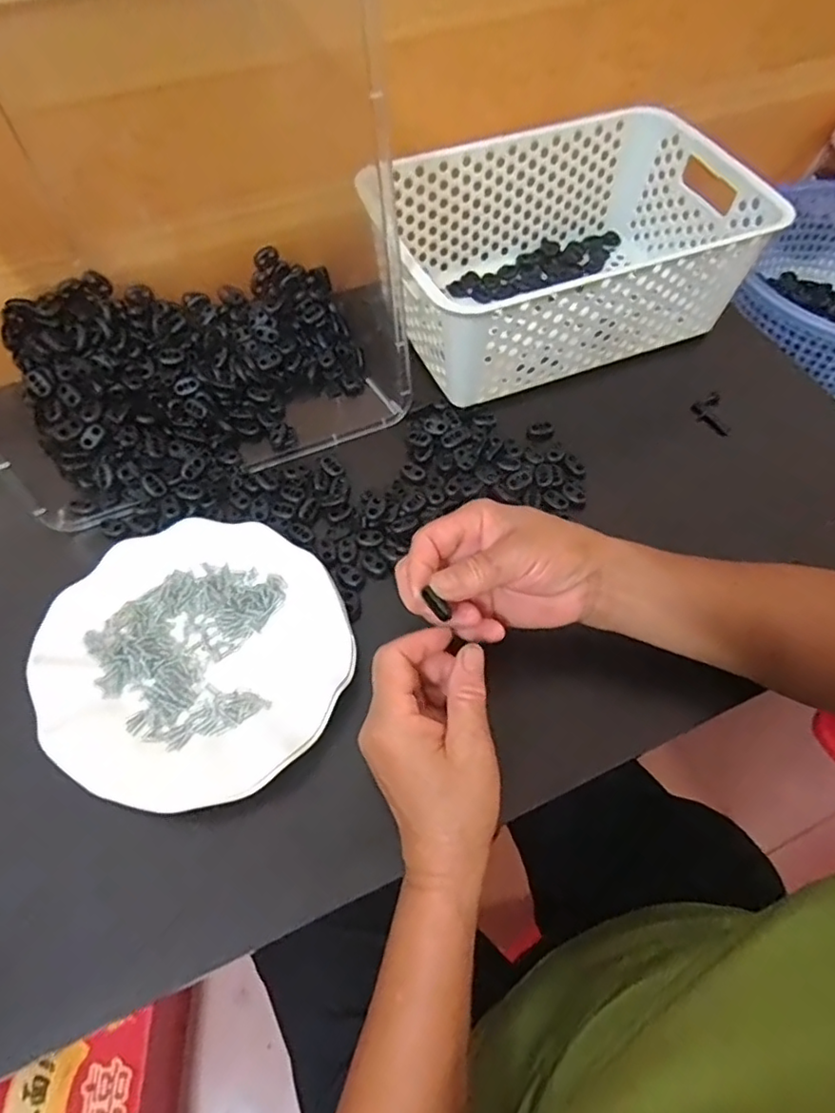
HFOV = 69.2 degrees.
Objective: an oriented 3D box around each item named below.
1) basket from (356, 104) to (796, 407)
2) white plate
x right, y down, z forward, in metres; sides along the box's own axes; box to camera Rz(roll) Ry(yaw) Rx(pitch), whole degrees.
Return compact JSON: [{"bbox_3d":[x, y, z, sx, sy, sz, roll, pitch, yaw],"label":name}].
[{"bbox_3d":[0.117,-0.260,0.524,0.296,0.108,0.206,-19,62,-11],"label":"basket"},{"bbox_3d":[-0.138,0.061,0.383,0.179,0.024,0.177,0,60,-1],"label":"white plate"}]

